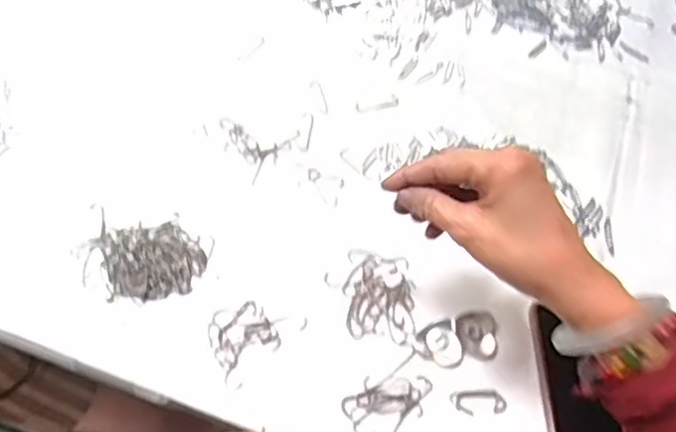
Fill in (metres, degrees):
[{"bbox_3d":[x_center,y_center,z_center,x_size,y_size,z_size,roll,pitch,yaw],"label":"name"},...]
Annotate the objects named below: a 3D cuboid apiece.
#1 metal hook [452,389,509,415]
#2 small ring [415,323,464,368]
[{"bbox_3d":[0.100,0.131,0.454,0.039,0.004,0.018,-4,59,-7],"label":"metal hook"},{"bbox_3d":[0.077,0.093,0.468,0.025,0.008,0.035,-32,66,-22],"label":"small ring"}]

